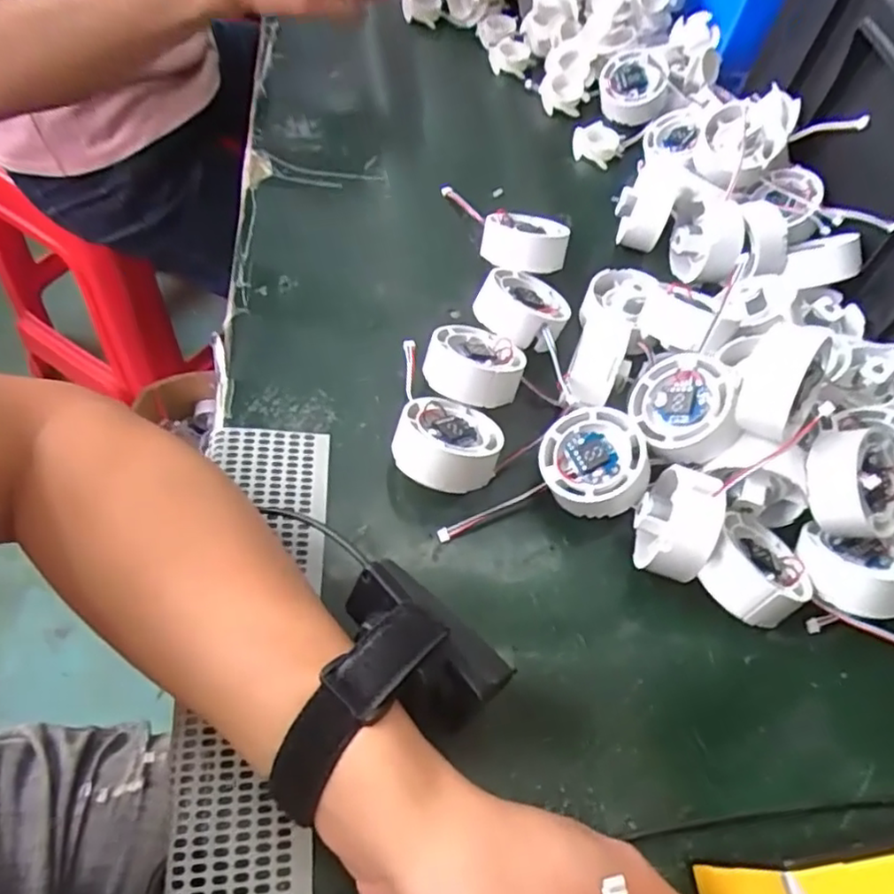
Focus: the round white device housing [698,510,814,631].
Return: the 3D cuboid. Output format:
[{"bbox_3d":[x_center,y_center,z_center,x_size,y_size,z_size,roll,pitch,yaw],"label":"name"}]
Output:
[{"bbox_3d":[0.152,0.061,0.327,0.048,0.025,0.050,39,33,6],"label":"round white device housing"}]

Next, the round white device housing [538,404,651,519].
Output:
[{"bbox_3d":[0.078,0.008,0.350,0.053,0.024,0.053,-10,58,16],"label":"round white device housing"}]

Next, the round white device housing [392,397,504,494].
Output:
[{"bbox_3d":[0.000,-0.001,0.343,0.054,0.024,0.054,13,34,-9],"label":"round white device housing"}]

